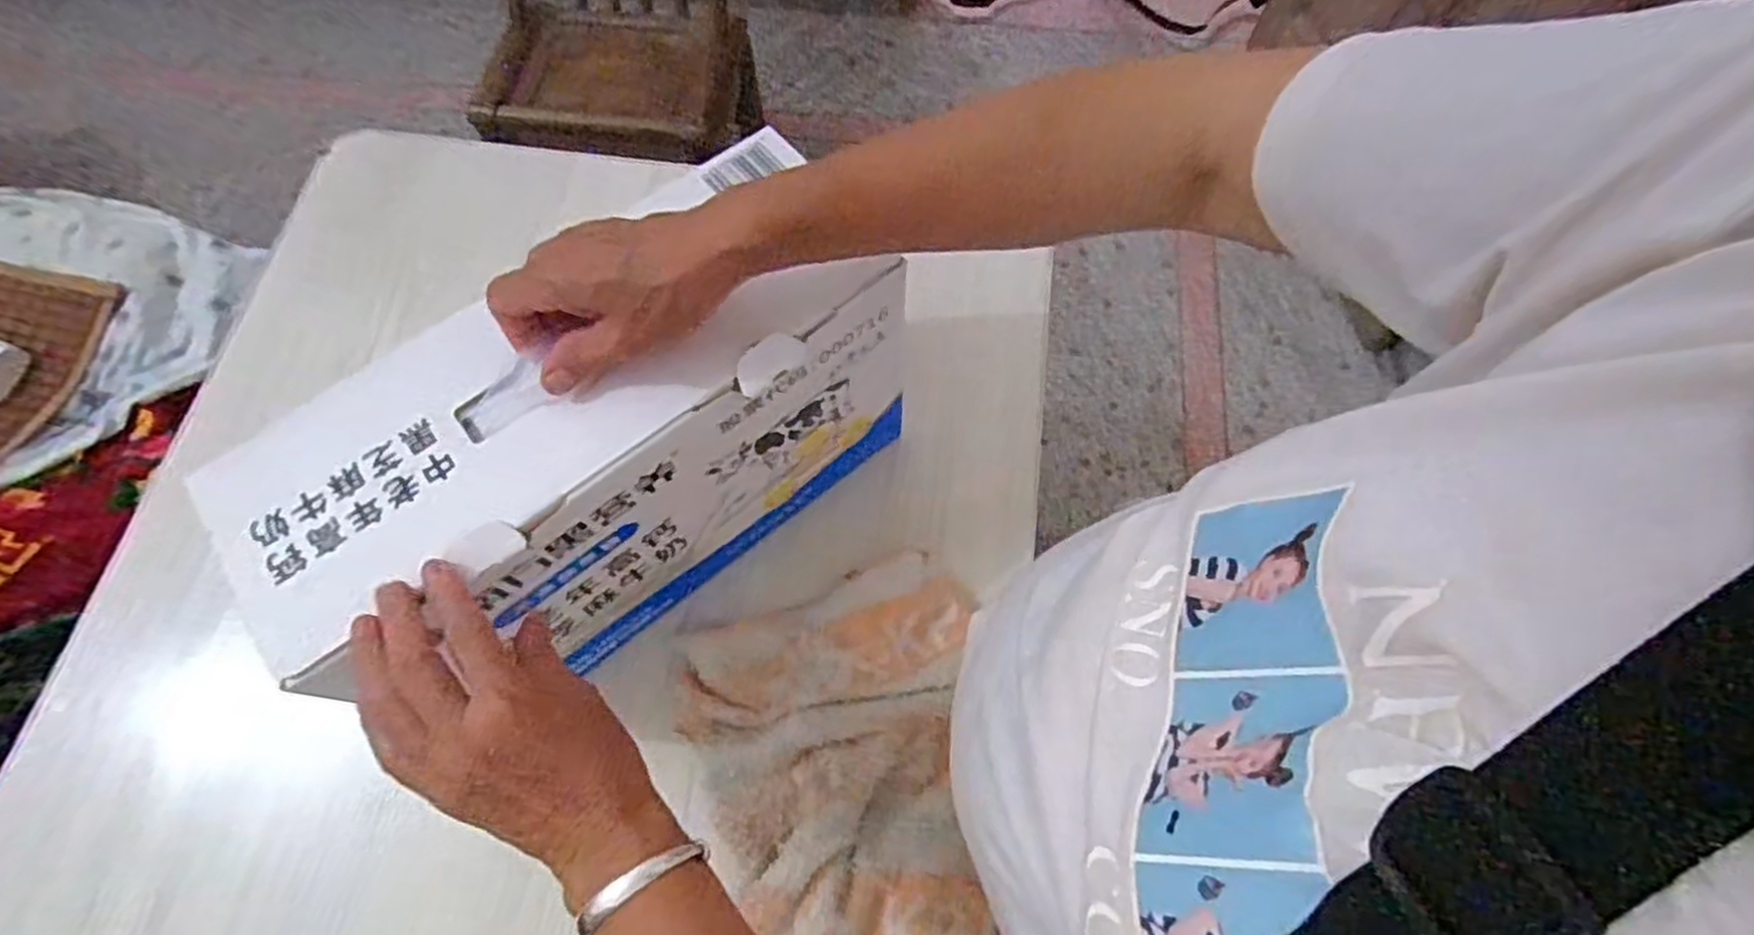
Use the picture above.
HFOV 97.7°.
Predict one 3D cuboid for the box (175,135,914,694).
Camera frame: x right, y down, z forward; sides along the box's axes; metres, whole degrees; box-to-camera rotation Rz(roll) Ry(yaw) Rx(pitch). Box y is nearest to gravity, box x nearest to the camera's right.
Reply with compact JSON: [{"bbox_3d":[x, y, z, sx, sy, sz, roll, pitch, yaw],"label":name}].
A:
[{"bbox_3d":[-0.159,-0.008,0.466,0.306,0.195,0.128,-35,72,-13],"label":"box"}]

